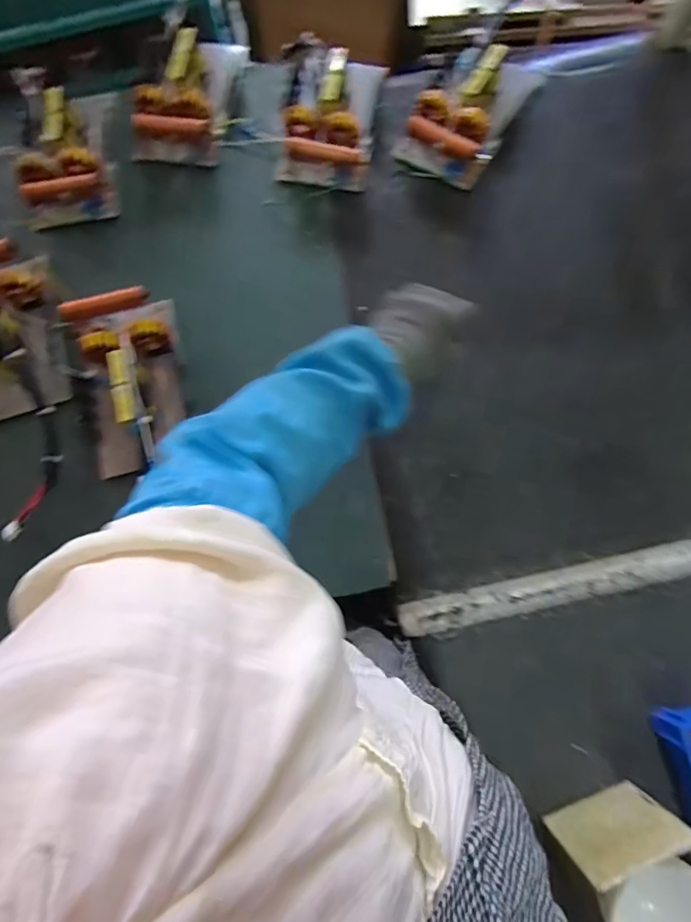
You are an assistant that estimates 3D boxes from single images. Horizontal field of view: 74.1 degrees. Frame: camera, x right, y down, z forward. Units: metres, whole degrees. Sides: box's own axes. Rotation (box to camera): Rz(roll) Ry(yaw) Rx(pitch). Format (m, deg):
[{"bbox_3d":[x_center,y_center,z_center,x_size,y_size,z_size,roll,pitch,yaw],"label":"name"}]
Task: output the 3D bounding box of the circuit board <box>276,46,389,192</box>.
[{"bbox_3d":[-0.020,-0.496,0.646,0.132,0.059,0.215,8,77,3],"label":"circuit board"}]

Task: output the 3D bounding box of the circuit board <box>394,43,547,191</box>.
[{"bbox_3d":[0.184,-0.527,0.653,0.142,0.055,0.270,30,79,8],"label":"circuit board"}]

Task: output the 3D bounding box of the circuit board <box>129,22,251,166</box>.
[{"bbox_3d":[-0.226,-0.540,0.660,0.117,0.057,0.229,7,77,3],"label":"circuit board"}]

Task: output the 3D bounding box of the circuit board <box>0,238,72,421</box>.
[{"bbox_3d":[-0.433,-0.165,0.570,0.128,0.065,0.230,-17,77,-3],"label":"circuit board"}]

